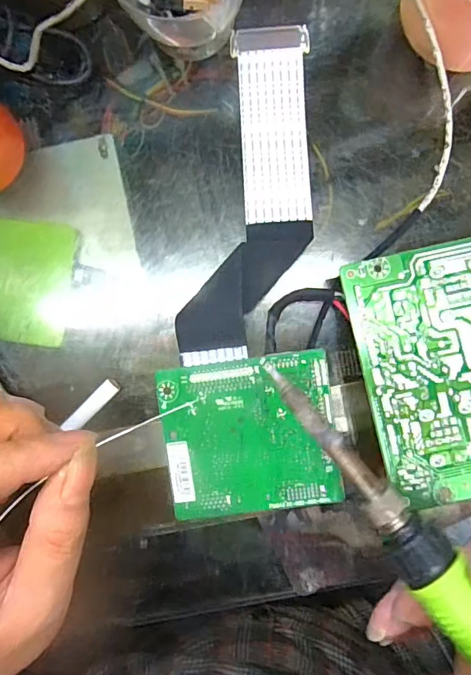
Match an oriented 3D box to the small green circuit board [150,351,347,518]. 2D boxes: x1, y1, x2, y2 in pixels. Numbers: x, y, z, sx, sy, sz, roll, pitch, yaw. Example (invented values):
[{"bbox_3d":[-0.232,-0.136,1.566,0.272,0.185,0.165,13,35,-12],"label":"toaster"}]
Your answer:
[{"bbox_3d":[0.006,0.046,0.219,0.077,0.005,0.071,-8,90,3],"label":"small green circuit board"}]

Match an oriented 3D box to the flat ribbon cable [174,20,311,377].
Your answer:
[{"bbox_3d":[0.012,-0.069,0.227,0.050,0.026,0.167,10,91,2],"label":"flat ribbon cable"}]

